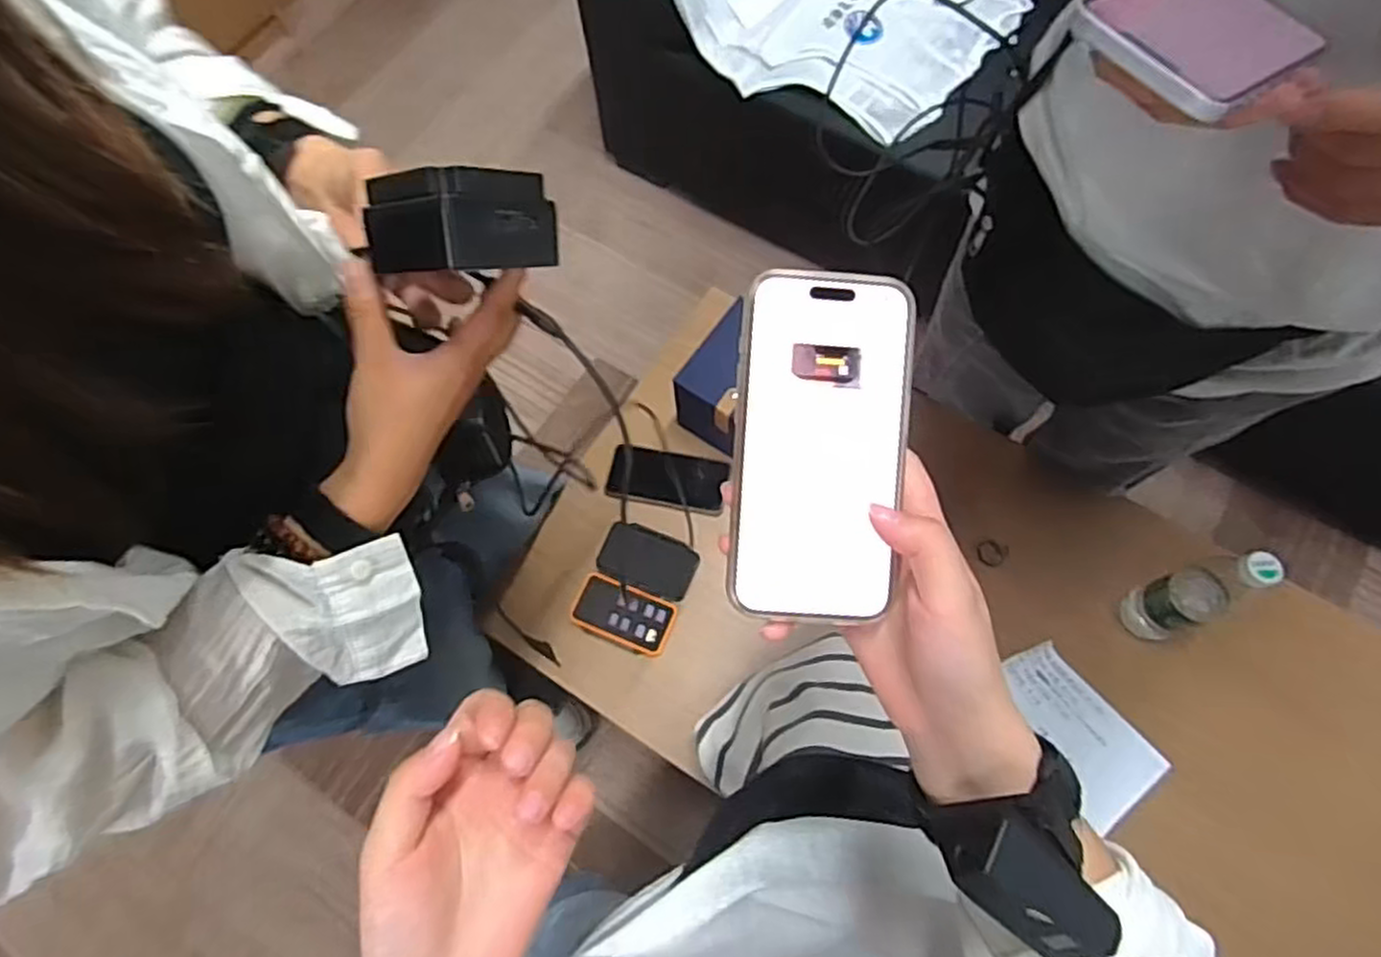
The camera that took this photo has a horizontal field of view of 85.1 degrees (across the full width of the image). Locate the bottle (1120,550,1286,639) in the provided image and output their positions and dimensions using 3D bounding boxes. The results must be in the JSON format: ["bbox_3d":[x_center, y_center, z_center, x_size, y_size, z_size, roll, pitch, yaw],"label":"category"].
[{"bbox_3d":[0.545,0.125,0.808,0.059,0.248,0.059,-1,70,1],"label":"bottle"}]

